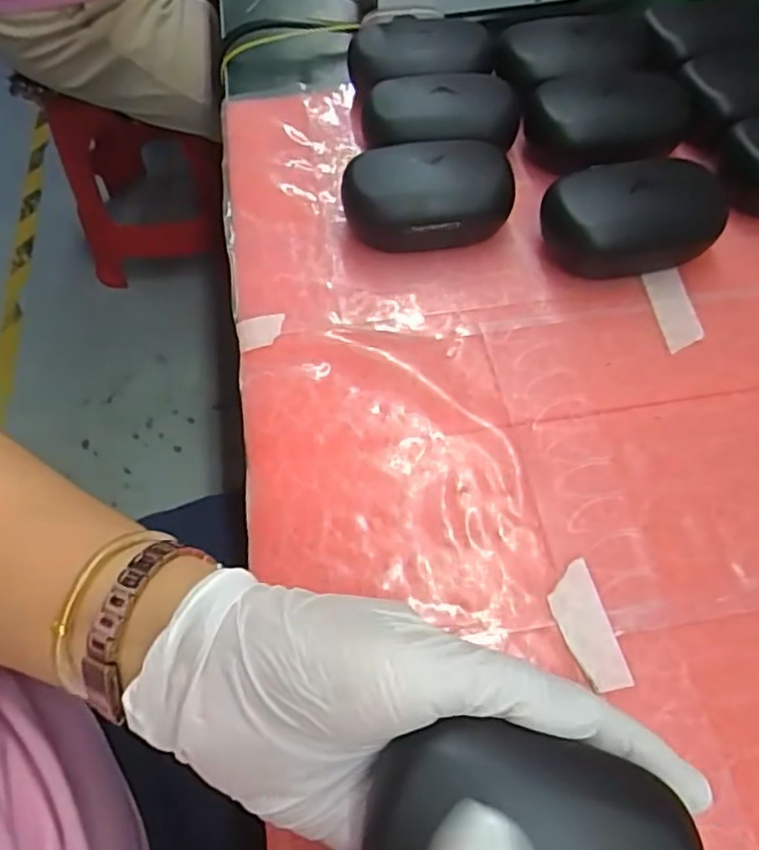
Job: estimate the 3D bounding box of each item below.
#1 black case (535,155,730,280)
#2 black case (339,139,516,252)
[{"bbox_3d":[0.127,-0.104,0.328,0.084,0.039,0.050,-6,59,-2],"label":"black case"},{"bbox_3d":[0.025,-0.117,0.341,0.086,0.035,0.048,0,59,1],"label":"black case"}]

